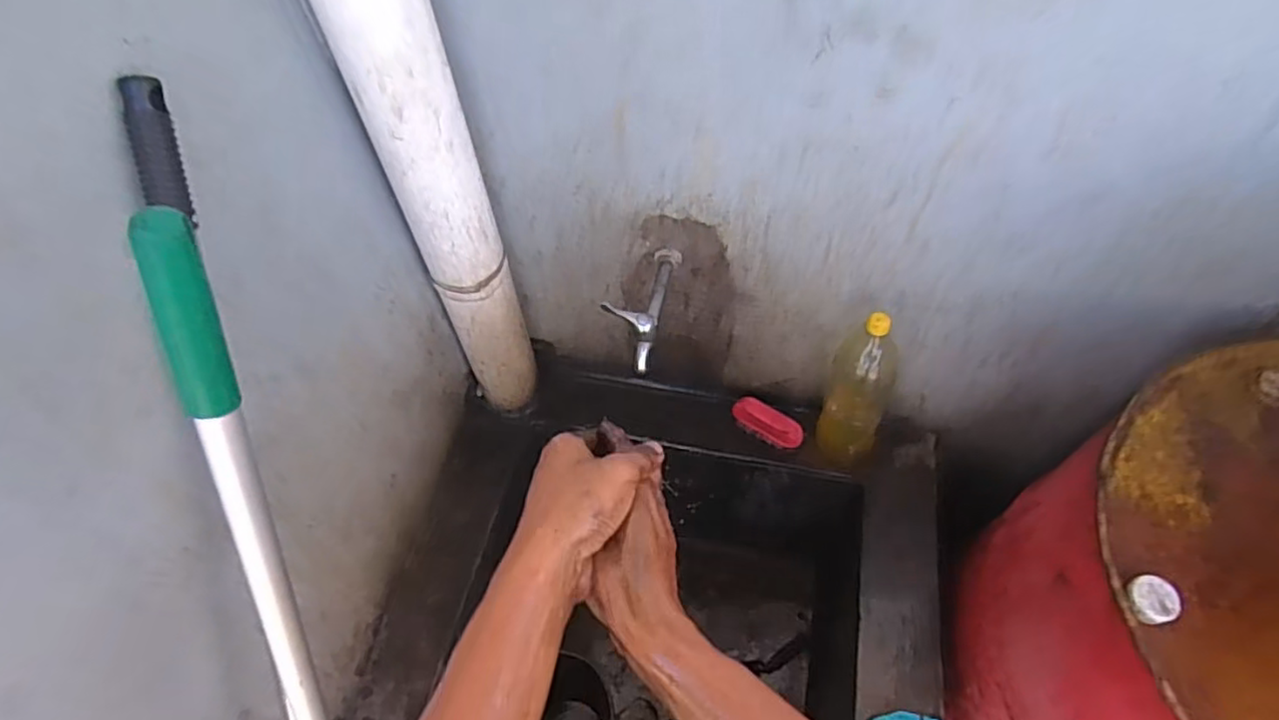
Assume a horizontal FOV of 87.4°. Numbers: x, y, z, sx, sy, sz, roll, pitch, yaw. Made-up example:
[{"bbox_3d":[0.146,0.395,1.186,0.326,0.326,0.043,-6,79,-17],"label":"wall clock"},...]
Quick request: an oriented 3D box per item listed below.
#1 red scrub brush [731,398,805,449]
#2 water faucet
[{"bbox_3d":[0.223,0.108,1.160,0.126,0.044,0.035,30,61,19],"label":"red scrub brush"},{"bbox_3d":[0.012,-0.086,0.867,0.053,0.083,0.196,15,57,10],"label":"water faucet"}]

